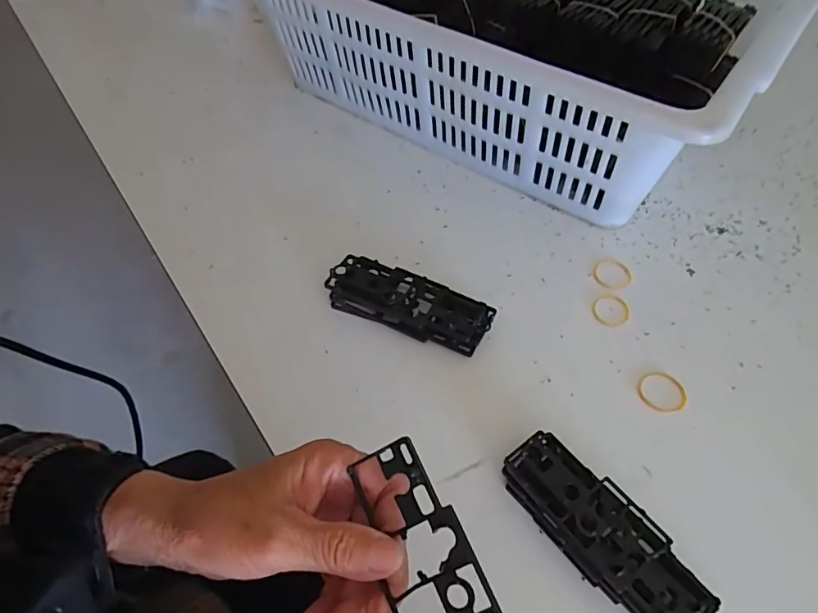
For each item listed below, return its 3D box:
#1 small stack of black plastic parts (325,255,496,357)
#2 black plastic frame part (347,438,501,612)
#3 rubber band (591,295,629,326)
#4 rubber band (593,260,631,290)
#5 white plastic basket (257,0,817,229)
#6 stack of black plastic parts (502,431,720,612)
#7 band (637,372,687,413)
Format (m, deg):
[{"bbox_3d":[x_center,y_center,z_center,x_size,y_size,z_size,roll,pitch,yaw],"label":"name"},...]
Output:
[{"bbox_3d":[0.000,-0.003,0.397,0.126,0.022,0.046,20,55,15],"label":"small stack of black plastic parts"},{"bbox_3d":[0.011,0.120,0.219,0.043,0.005,0.118,-32,69,11],"label":"black plastic frame part"},{"bbox_3d":[0.160,0.003,0.403,0.031,0.004,0.030,0,53,0],"label":"rubber band"},{"bbox_3d":[0.171,-0.029,0.425,0.031,0.004,0.032,0,53,0],"label":"rubber band"},{"bbox_3d":[0.111,-0.309,0.554,0.510,0.137,0.392,31,59,21],"label":"white plastic basket"},{"bbox_3d":[0.112,0.132,0.296,0.048,0.025,0.125,-31,59,-21],"label":"stack of black plastic parts"},{"bbox_3d":[0.180,0.060,0.361,0.034,0.004,0.031,0,53,0],"label":"band"}]

